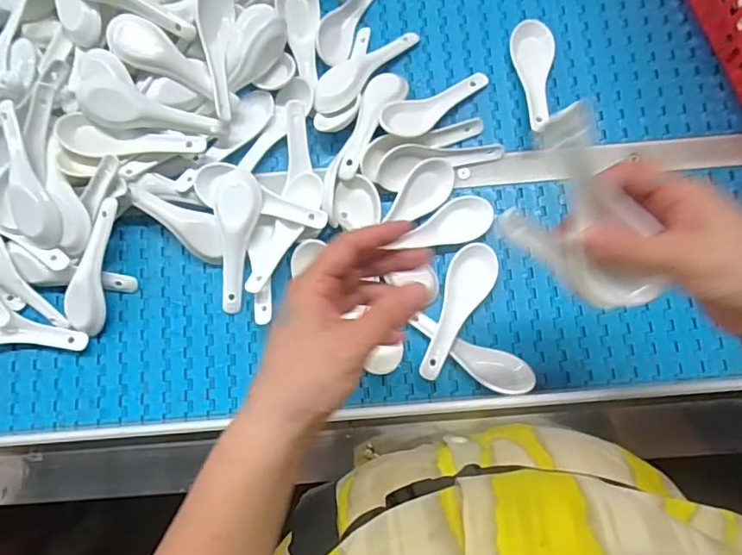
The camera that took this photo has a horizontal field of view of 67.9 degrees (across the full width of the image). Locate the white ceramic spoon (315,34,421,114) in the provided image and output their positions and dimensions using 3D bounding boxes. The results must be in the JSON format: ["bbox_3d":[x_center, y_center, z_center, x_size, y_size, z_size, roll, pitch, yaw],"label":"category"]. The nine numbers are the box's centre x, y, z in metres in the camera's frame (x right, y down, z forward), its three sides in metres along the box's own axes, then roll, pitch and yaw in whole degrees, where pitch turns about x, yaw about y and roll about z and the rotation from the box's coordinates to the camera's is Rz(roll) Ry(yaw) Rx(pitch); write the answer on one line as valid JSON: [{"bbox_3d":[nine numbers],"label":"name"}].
[{"bbox_3d":[-0.004,-0.199,0.528,0.120,0.024,0.039,-39,82,-4],"label":"white ceramic spoon"}]

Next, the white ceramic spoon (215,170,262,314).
[{"bbox_3d":[-0.120,-0.031,0.489,0.037,0.018,0.124,4,94,3],"label":"white ceramic spoon"}]

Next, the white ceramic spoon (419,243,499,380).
[{"bbox_3d":[0.078,0.029,0.478,0.041,0.028,0.124,18,82,5],"label":"white ceramic spoon"}]

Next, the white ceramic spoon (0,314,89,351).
[{"bbox_3d":[-0.315,0.042,0.491,0.126,0.022,0.038,5,82,3],"label":"white ceramic spoon"}]

